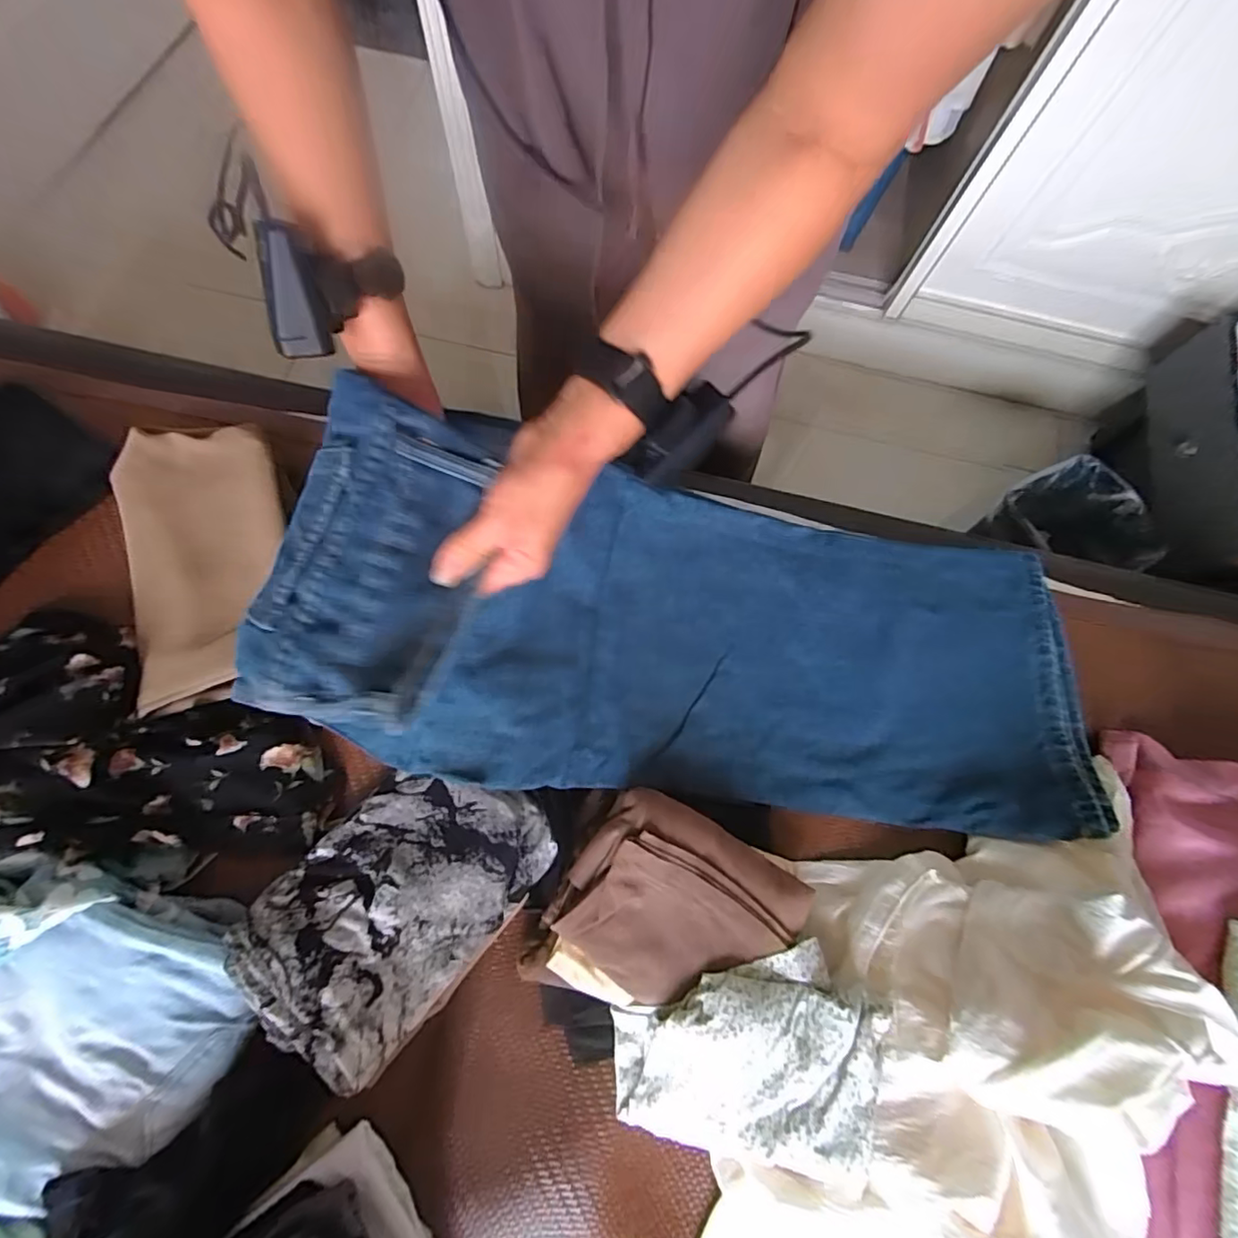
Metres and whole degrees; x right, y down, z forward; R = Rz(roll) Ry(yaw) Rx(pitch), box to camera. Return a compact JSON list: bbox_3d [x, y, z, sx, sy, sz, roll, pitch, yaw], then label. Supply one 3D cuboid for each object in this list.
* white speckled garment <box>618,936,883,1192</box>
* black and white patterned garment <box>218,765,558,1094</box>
[{"bbox_3d":[0.104,0.356,0.470,0.205,0.063,0.148,5,74,-1],"label":"white speckled garment"},{"bbox_3d":[-0.191,0.237,0.490,0.165,0.050,0.244,39,74,11],"label":"black and white patterned garment"}]

